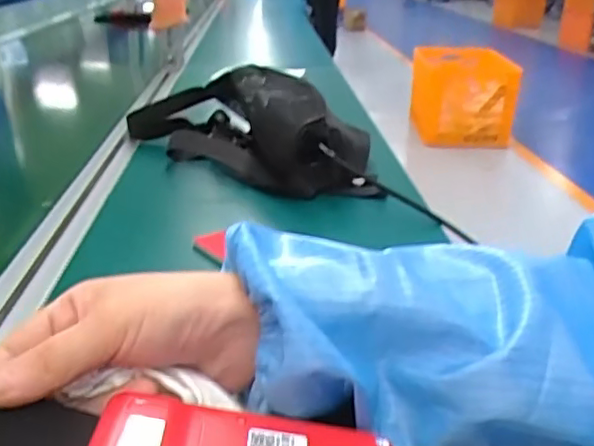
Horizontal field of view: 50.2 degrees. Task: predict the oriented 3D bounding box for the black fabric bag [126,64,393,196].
[{"bbox_3d":[-0.058,-0.104,0.675,0.158,0.089,0.326,-17,29,-35],"label":"black fabric bag"}]

